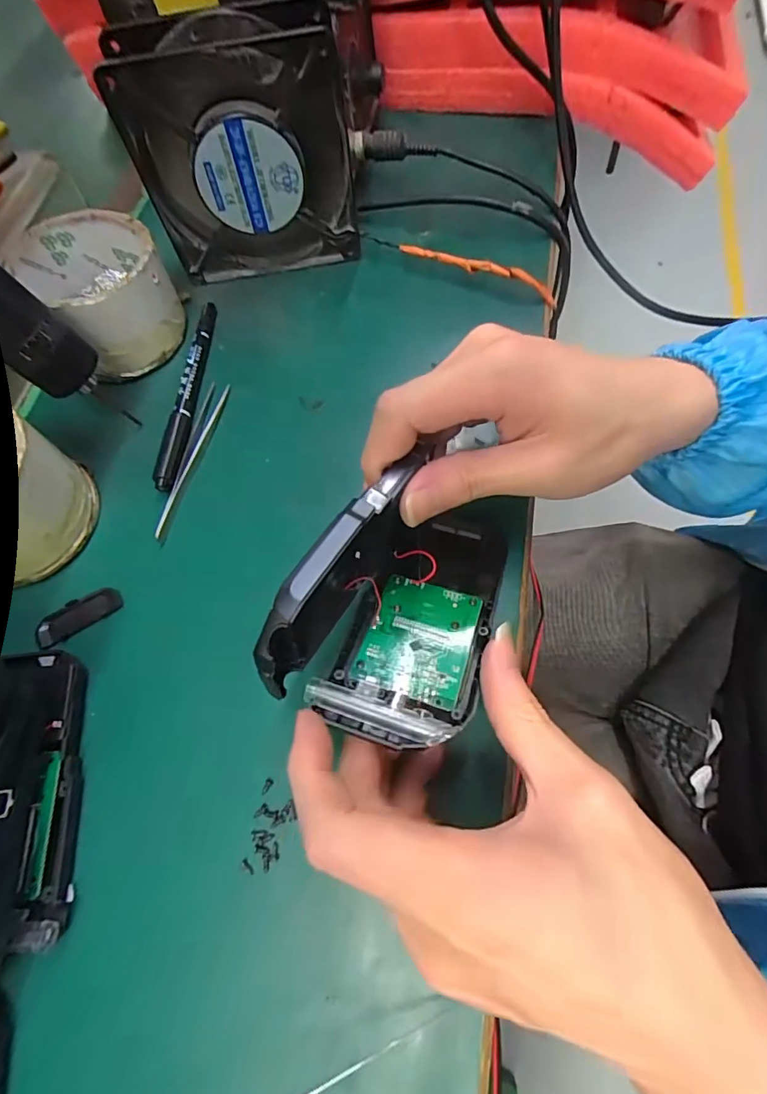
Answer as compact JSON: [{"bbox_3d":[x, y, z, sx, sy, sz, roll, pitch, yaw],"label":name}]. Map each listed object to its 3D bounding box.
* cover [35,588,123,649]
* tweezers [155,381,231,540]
[{"bbox_3d":[-0.157,0.035,0.252,0.044,0.004,0.017,-33,69,-10],"label":"cover"},{"bbox_3d":[-0.108,-0.053,0.282,0.013,0.006,0.103,7,68,7],"label":"tweezers"}]

